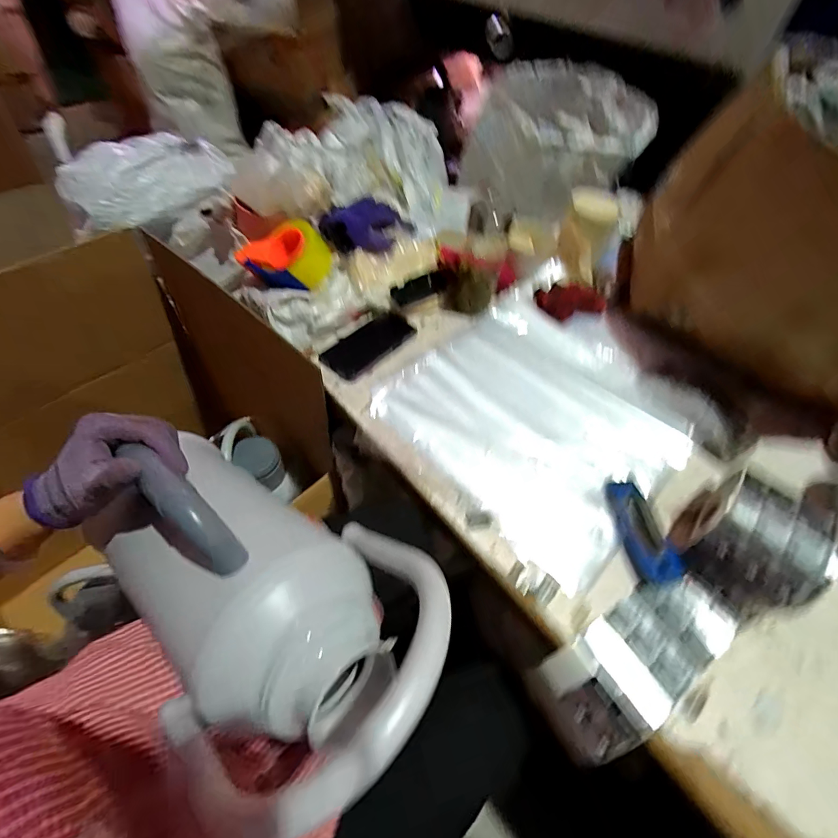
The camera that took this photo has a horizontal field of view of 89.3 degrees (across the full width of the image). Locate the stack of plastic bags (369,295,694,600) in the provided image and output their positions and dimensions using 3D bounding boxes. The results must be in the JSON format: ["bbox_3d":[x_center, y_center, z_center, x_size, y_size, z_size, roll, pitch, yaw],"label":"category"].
[{"bbox_3d":[0.194,-0.020,0.656,0.398,0.024,0.388,-36,63,-25],"label":"stack of plastic bags"}]

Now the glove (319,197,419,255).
[{"bbox_3d":[-0.100,-0.382,0.824,0.142,0.063,0.177,32,59,19],"label":"glove"}]

